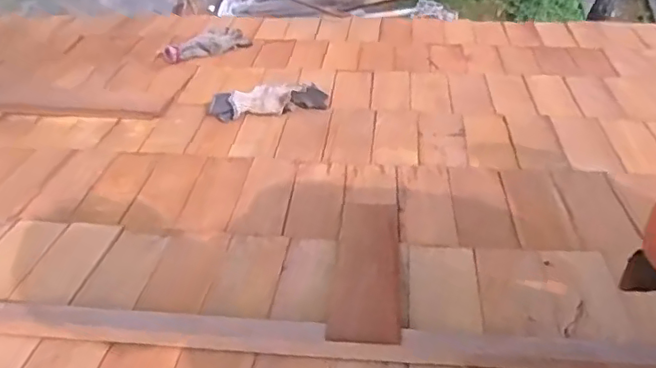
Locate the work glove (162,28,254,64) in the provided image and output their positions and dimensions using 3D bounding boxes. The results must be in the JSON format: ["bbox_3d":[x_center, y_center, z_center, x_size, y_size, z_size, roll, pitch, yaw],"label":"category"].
[{"bbox_3d":[-0.292,-0.338,1.379,0.207,0.031,0.087,-26,58,-32],"label":"work glove"}]

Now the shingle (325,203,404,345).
[{"bbox_3d":[0.051,0.096,0.725,0.079,0.013,0.294,2,27,6],"label":"shingle"}]

